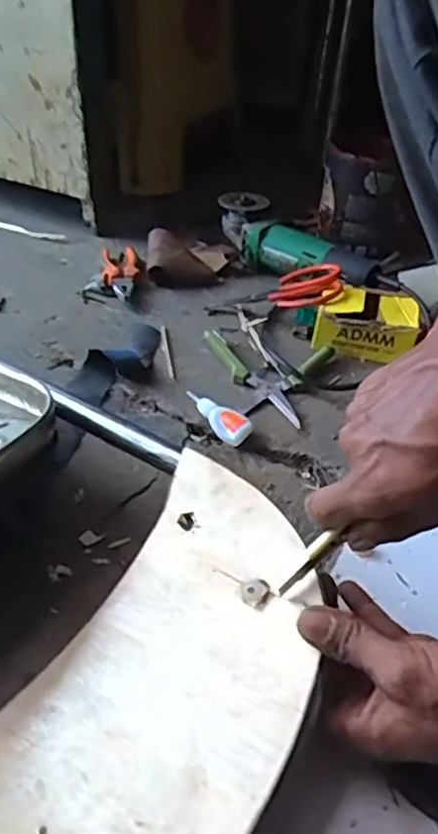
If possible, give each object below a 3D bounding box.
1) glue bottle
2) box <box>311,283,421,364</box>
[{"bbox_3d":[0.001,-0.002,0.648,0.028,0.018,0.077,-18,43,-29],"label":"glue bottle"},{"bbox_3d":[0.177,-0.119,0.792,0.115,0.051,0.087,9,37,5],"label":"box"}]

